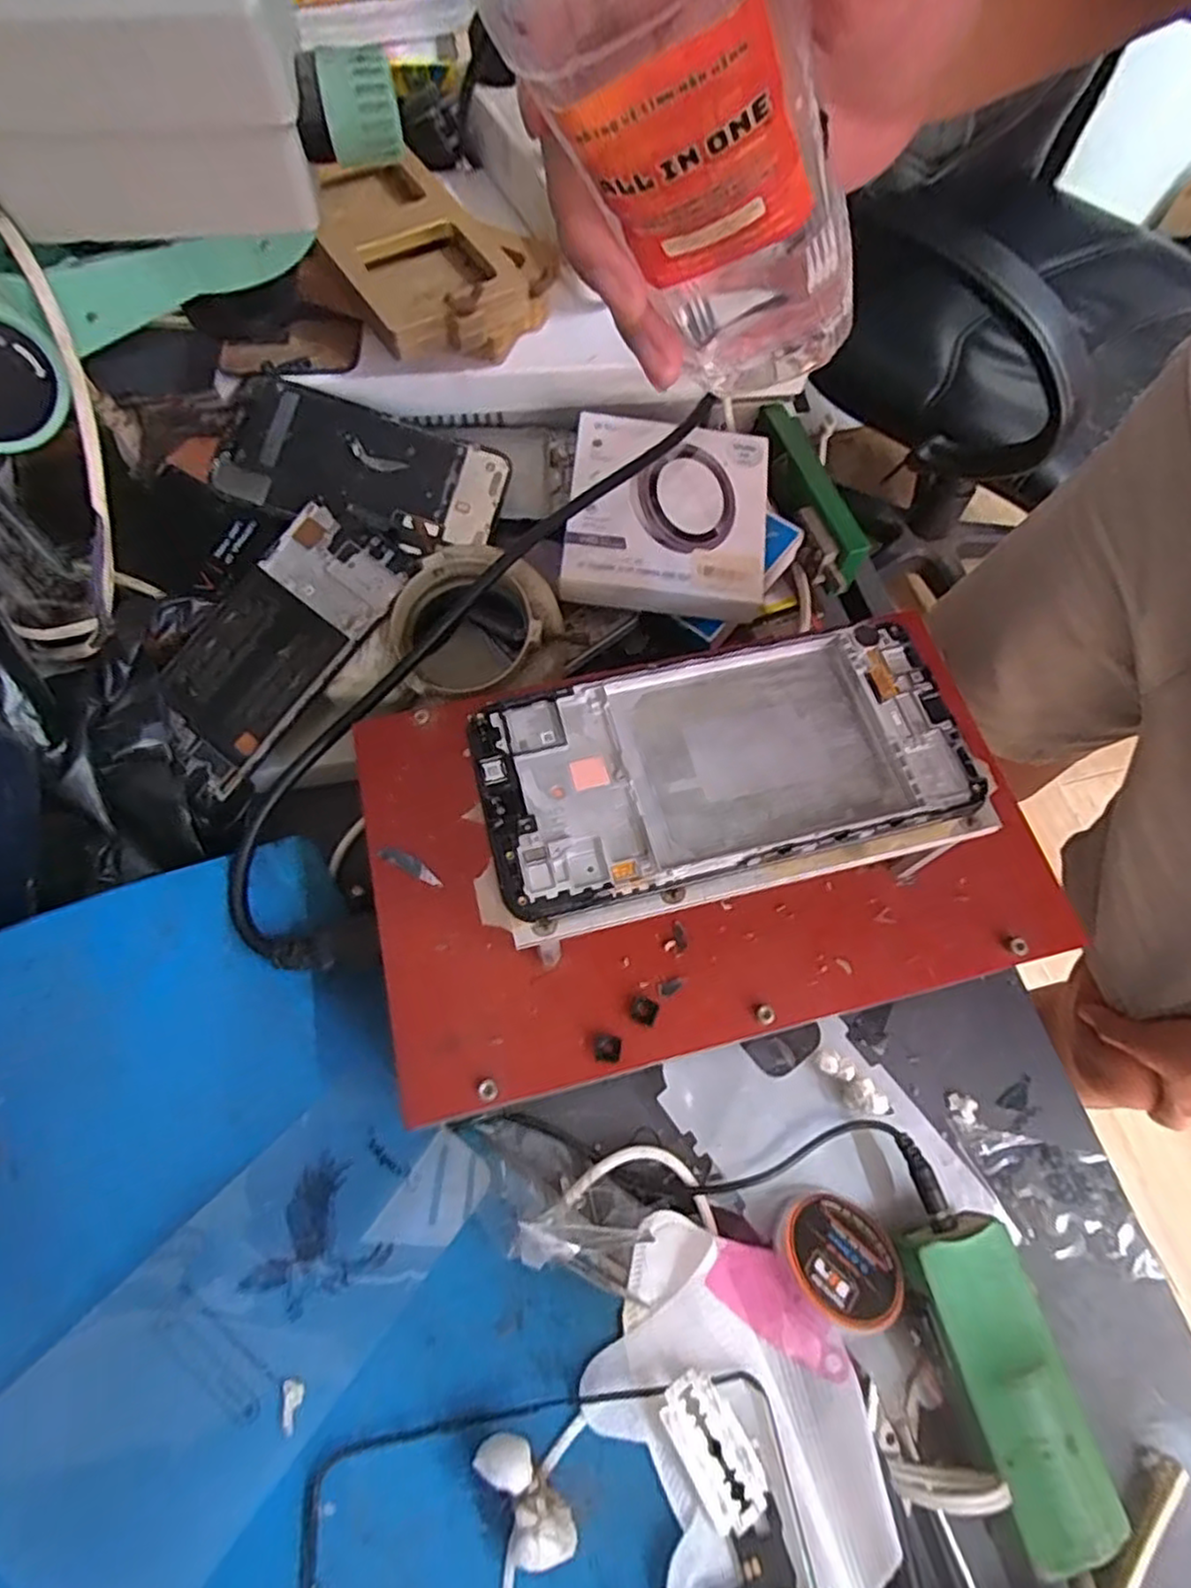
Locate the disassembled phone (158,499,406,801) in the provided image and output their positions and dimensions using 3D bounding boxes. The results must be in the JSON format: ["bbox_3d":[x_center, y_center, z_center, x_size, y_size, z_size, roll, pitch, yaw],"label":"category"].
[{"bbox_3d":[-0.158,-0.075,0.346,0.069,0.005,0.135,39,87,10],"label":"disassembled phone"}]

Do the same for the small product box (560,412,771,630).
[{"bbox_3d":[0.038,-0.151,0.377,0.104,0.027,0.103,5,67,1],"label":"small product box"}]

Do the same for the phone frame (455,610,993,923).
[{"bbox_3d":[0.043,-0.012,0.229,0.155,0.005,0.072,-13,68,-6],"label":"phone frame"}]

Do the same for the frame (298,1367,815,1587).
[{"bbox_3d":[-0.009,0.229,0.211,0.150,0.011,0.075,-1,50,-13],"label":"frame"}]

